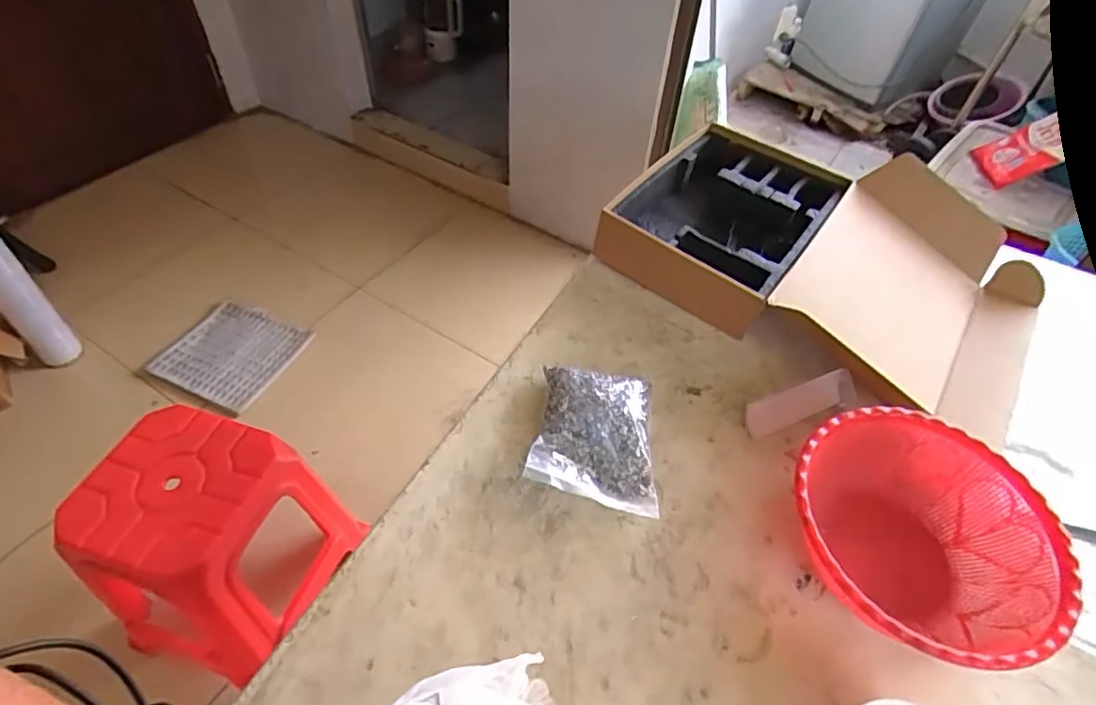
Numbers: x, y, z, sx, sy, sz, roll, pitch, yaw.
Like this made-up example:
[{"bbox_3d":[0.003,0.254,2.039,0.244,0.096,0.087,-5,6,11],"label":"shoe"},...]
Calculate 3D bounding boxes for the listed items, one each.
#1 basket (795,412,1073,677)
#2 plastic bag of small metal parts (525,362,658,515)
[{"bbox_3d":[0.365,0.185,0.597,0.244,0.088,0.242,2,51,-2],"label":"basket"},{"bbox_3d":[0.051,0.095,0.685,0.143,0.039,0.178,5,51,0],"label":"plastic bag of small metal parts"}]

